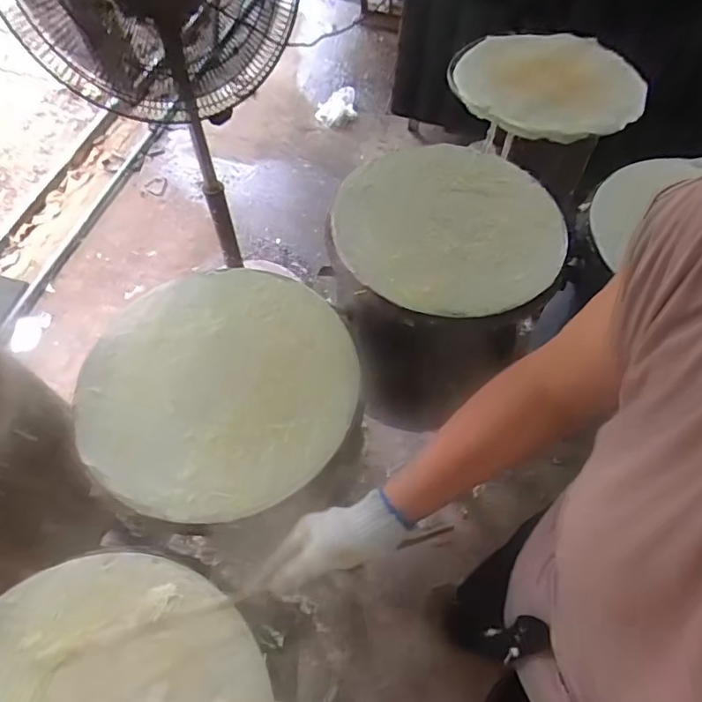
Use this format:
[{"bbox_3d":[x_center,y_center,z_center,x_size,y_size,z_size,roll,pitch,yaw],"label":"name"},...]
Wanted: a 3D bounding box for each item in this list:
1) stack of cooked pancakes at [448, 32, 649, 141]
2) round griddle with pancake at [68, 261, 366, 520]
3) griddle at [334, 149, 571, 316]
[{"bbox_3d":[0.416,-0.580,1.089,0.384,0.041,0.356,18,60,9],"label":"stack of cooked pancakes"},{"bbox_3d":[-0.186,0.040,0.732,0.374,0.024,0.373,1,59,-2],"label":"round griddle with pancake"},{"bbox_3d":[0.171,-0.220,0.881,0.385,0.032,0.364,1,59,-2],"label":"griddle"}]

